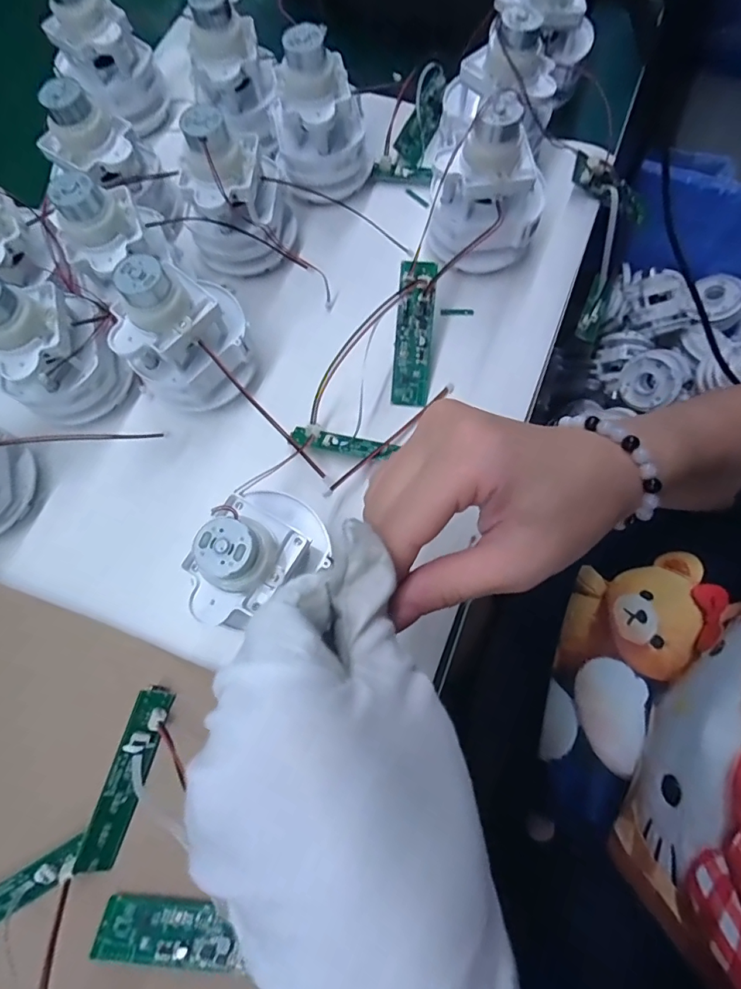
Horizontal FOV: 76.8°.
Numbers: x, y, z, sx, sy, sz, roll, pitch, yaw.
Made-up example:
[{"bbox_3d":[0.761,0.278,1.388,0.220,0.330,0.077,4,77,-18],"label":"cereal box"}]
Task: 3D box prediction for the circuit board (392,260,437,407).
[{"bbox_3d":[0.026,-0.095,0.280,0.021,0.010,0.081,4,105,3],"label":"circuit board"}]

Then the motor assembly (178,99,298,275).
[{"bbox_3d":[-0.086,-0.186,0.287,0.065,0.080,0.059,0,74,2],"label":"motor assembly"}]

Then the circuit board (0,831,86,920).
[{"bbox_3d":[-0.170,0.189,0.219,0.078,0.004,0.014,-30,90,-4],"label":"circuit board"}]

